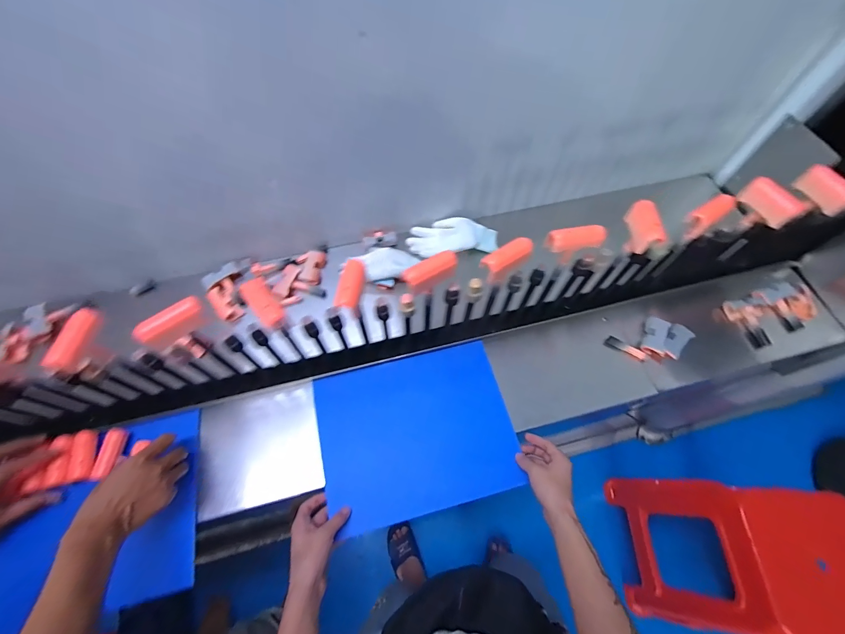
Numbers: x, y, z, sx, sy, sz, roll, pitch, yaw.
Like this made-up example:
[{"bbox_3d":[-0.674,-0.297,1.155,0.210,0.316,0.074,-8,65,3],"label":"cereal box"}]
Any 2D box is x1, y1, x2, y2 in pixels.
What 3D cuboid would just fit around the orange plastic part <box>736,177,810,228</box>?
[{"bbox_3d":[0.565,-0.188,0.585,0.019,0.045,0.087,-23,65,-11],"label":"orange plastic part"}]

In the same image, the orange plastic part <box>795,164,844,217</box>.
[{"bbox_3d":[0.679,-0.214,0.601,0.024,0.046,0.086,-24,65,-12],"label":"orange plastic part"}]

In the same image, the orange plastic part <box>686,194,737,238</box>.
[{"bbox_3d":[0.459,-0.162,0.578,0.091,0.041,0.032,-30,66,-15],"label":"orange plastic part"}]

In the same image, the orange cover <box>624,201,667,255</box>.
[{"bbox_3d":[0.338,-0.138,0.561,0.030,0.064,0.081,-3,62,-2],"label":"orange cover"}]

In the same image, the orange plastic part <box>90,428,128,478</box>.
[{"bbox_3d":[-0.508,0.221,0.582,0.020,0.020,0.078,4,62,2],"label":"orange plastic part"}]

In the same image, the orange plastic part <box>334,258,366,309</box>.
[{"bbox_3d":[-0.098,-0.047,0.490,0.029,0.029,0.074,4,62,2],"label":"orange plastic part"}]

